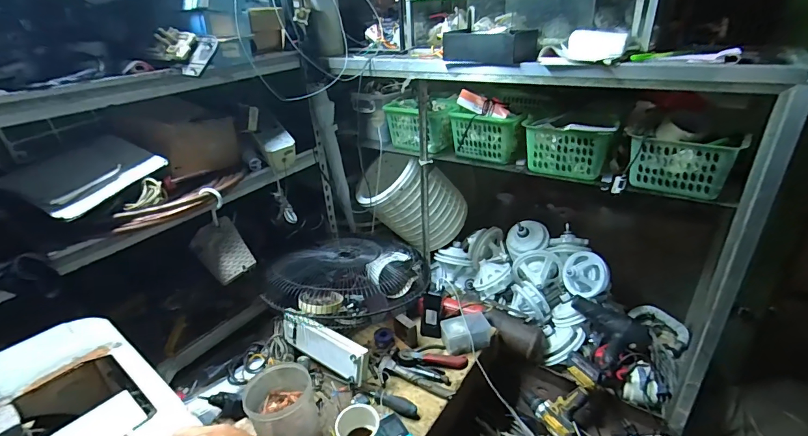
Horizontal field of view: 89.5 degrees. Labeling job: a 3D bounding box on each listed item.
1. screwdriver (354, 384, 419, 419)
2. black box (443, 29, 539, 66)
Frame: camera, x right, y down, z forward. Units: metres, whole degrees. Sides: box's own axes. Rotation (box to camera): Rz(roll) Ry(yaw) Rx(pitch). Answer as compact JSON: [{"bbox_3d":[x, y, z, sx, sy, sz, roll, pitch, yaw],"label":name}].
[{"bbox_3d":[-0.048,0.436,0.994,0.182,0.026,0.030,12,31,28],"label":"screwdriver"},{"bbox_3d":[0.208,-0.395,0.941,0.202,0.066,0.118,19,34,36],"label":"black box"}]

